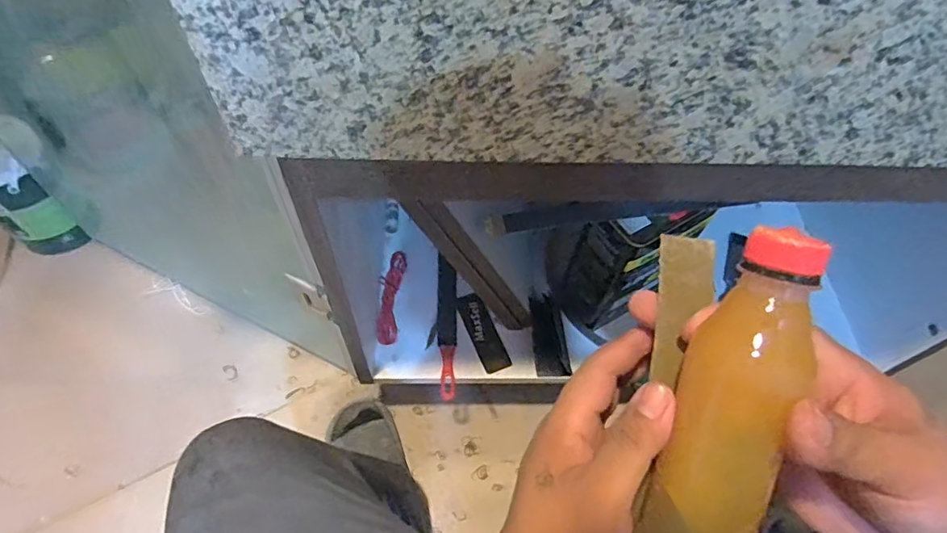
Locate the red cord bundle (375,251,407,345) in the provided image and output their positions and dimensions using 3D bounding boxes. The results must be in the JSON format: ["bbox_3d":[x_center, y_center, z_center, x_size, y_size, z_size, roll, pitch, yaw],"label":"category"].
[{"bbox_3d":[-0.130,0.048,0.845,0.036,0.030,0.161,4,58,-1],"label":"red cord bundle"}]

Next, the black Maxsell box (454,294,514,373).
[{"bbox_3d":[0.015,0.098,0.829,0.043,0.011,0.127,-19,61,-15],"label":"black Maxsell box"}]

